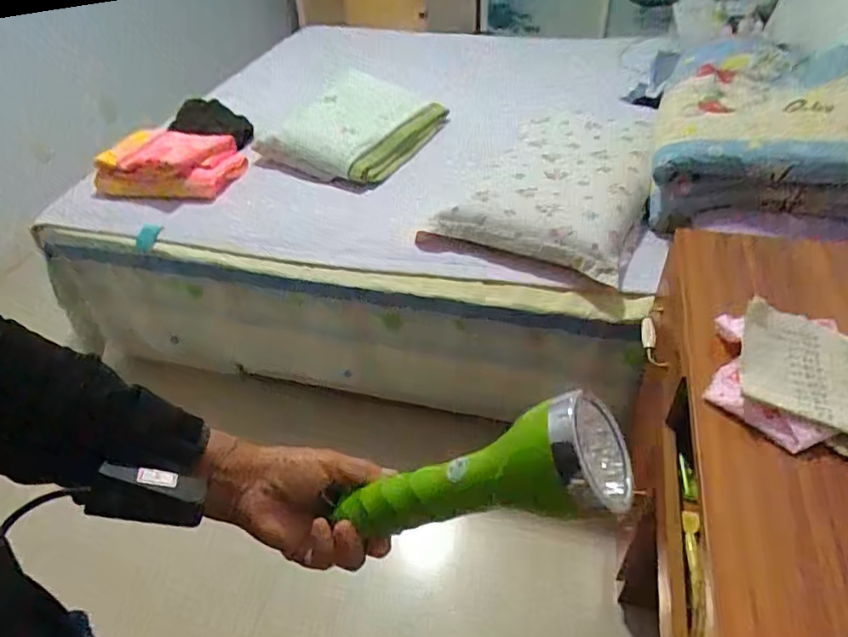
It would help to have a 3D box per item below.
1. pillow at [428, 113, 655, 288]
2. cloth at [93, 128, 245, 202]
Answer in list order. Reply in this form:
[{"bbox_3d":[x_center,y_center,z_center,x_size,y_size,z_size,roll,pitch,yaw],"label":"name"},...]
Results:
[{"bbox_3d":[0.326,-0.354,1.378,0.438,0.150,0.672,15,46,18],"label":"pillow"},{"bbox_3d":[-0.681,-0.430,1.509,0.362,0.091,0.267,8,44,11],"label":"cloth"}]

